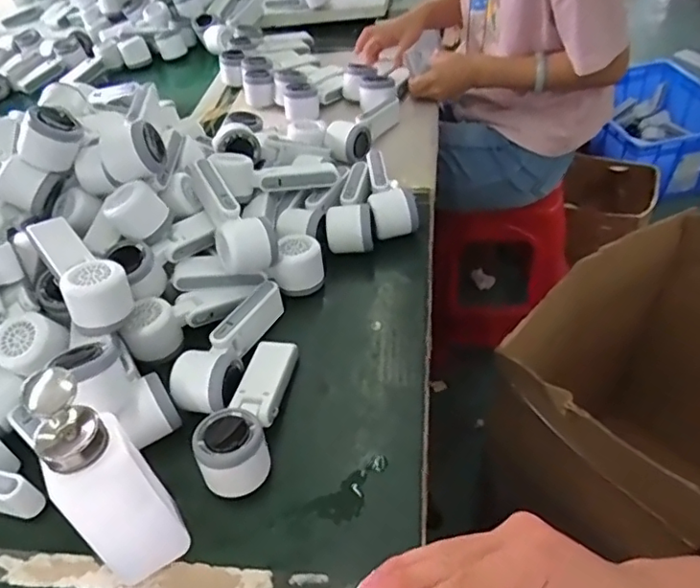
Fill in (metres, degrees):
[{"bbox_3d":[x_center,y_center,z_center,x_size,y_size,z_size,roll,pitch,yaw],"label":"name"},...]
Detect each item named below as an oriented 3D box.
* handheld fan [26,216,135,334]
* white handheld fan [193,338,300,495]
[{"bbox_3d":[-0.279,-0.026,0.582,0.063,0.053,0.153,-33,49,-23],"label":"handheld fan"},{"bbox_3d":[-0.088,0.102,0.529,0.057,0.056,0.167,4,45,13],"label":"white handheld fan"}]

